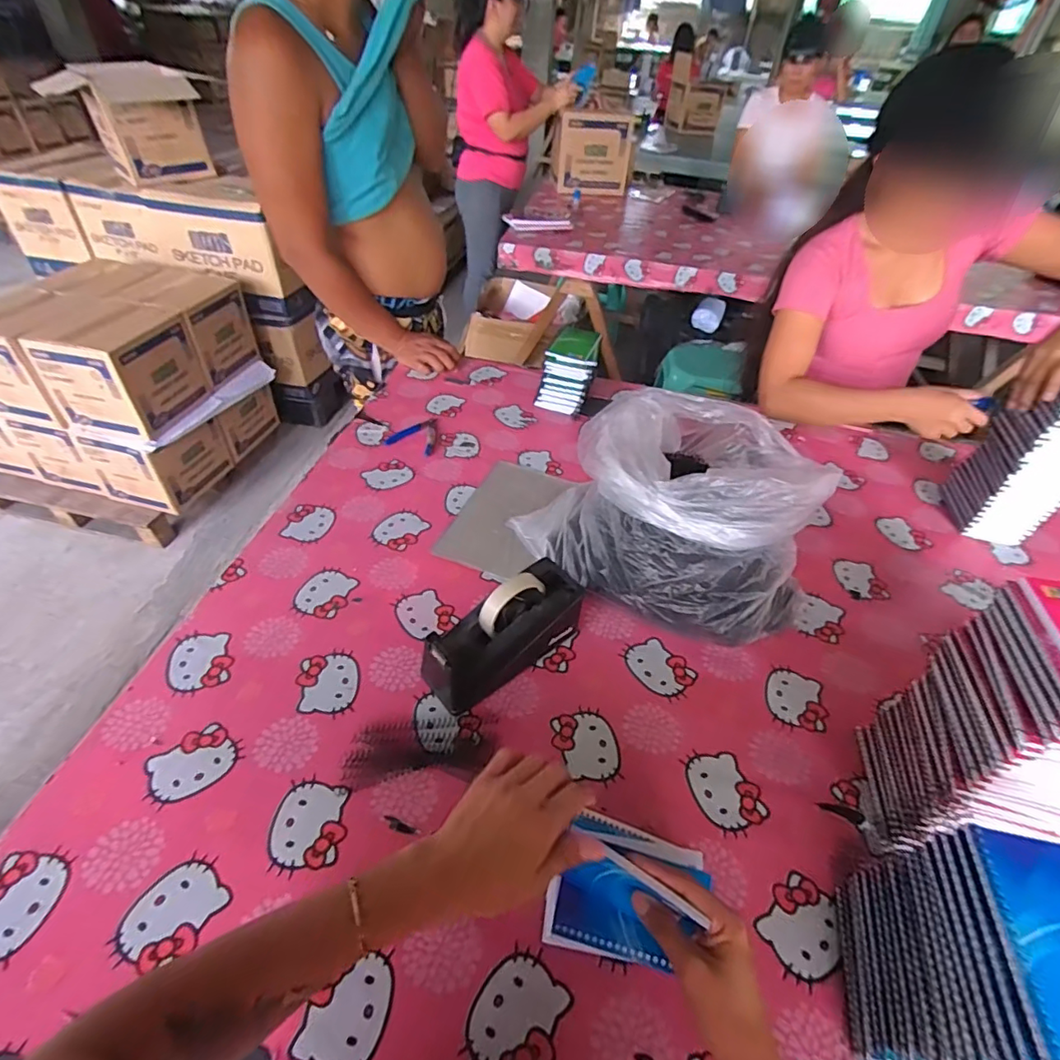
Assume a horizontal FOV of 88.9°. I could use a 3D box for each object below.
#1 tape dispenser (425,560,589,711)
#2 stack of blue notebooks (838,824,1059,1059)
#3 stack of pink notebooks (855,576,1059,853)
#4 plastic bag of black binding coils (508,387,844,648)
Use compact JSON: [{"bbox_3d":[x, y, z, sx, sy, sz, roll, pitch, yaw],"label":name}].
[{"bbox_3d":[-0.029,0.122,0.659,0.197,0.123,0.075,-30,54,-30],"label":"tape dispenser"},{"bbox_3d":[0.325,0.333,0.404,0.092,0.231,0.135,11,45,6],"label":"stack of blue notebooks"},{"bbox_3d":[0.437,0.194,0.509,0.105,0.292,0.133,14,45,9],"label":"stack of pink notebooks"},{"bbox_3d":[0.228,-0.042,0.779,0.361,0.222,0.382,-29,54,-29],"label":"plastic bag of black binding coils"}]

